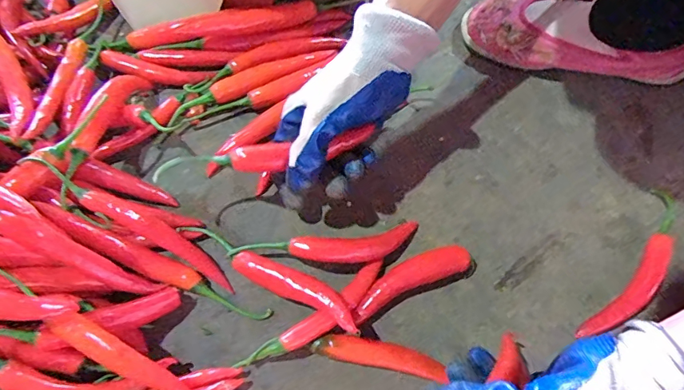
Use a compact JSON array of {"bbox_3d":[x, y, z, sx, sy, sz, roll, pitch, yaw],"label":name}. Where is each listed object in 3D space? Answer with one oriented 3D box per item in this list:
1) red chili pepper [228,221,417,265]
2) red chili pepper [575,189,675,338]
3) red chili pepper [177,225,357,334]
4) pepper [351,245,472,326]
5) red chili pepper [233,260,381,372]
[{"bbox_3d":[-0.010,0.046,0.369,0.153,0.026,0.031,-10,68,-7],"label":"red chili pepper"},{"bbox_3d":[0.258,0.060,0.382,0.031,0.020,0.163,37,70,12],"label":"red chili pepper"},{"bbox_3d":[-0.059,0.060,0.355,0.161,0.033,0.022,28,69,9],"label":"red chili pepper"},{"bbox_3d":[0.054,0.070,0.367,0.107,0.019,0.026,-24,70,-12],"label":"pepper"},{"bbox_3d":[-0.019,0.098,0.348,0.134,0.023,0.023,-35,73,-16],"label":"red chili pepper"}]

